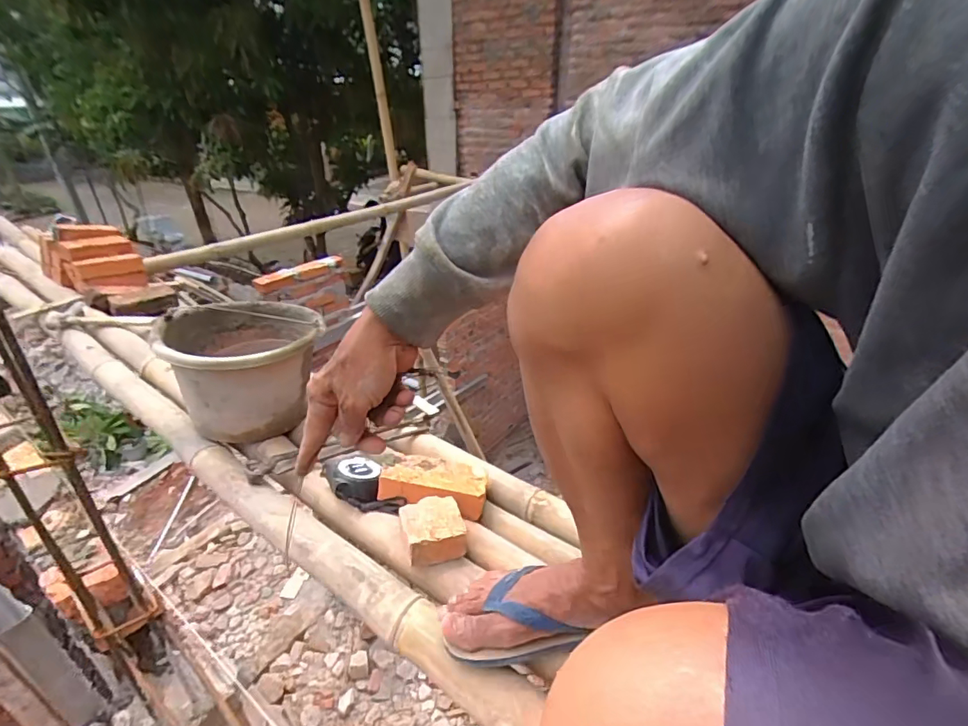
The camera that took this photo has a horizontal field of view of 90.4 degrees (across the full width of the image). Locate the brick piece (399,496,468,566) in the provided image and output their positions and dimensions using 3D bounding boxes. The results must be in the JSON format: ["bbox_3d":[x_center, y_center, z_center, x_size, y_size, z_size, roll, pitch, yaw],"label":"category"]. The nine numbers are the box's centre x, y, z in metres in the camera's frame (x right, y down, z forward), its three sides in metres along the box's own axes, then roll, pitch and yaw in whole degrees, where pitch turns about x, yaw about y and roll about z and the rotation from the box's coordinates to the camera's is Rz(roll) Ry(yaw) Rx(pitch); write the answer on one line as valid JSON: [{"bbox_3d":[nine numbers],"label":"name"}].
[{"bbox_3d":[-0.070,0.223,0.648,0.081,0.046,0.085,-10,31,-16],"label":"brick piece"}]

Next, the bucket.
[{"bbox_3d":[-0.426,-0.001,0.889,0.252,0.184,0.252,0,29,0],"label":"bucket"}]

